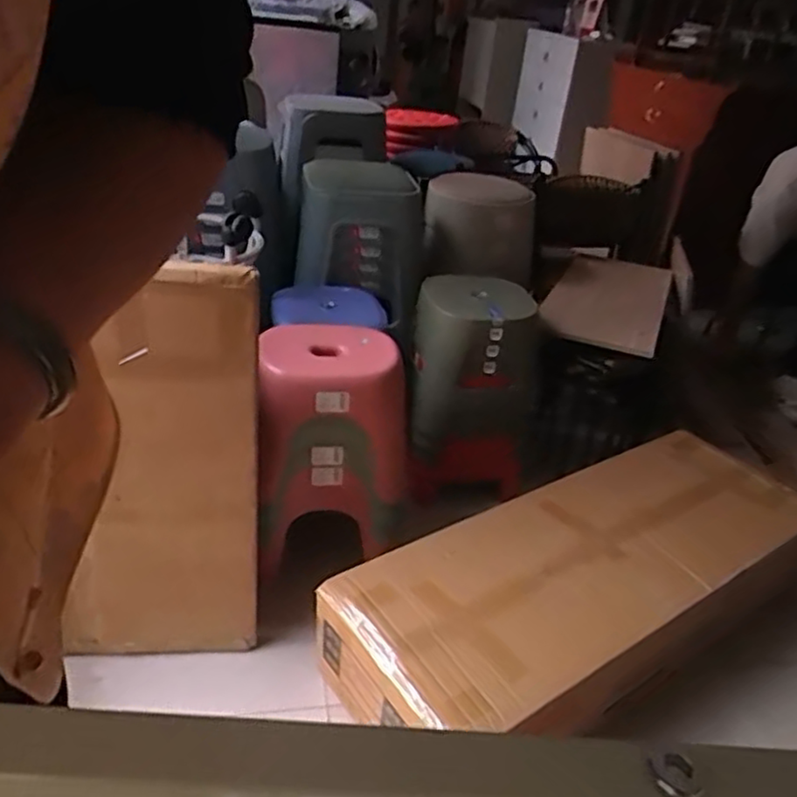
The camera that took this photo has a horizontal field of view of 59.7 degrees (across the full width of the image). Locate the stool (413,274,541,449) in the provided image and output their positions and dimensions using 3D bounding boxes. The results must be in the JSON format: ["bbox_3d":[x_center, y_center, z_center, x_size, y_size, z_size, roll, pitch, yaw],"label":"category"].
[{"bbox_3d":[0.182,-0.081,1.636,0.293,0.351,0.202,5,31,-3],"label":"stool"}]

